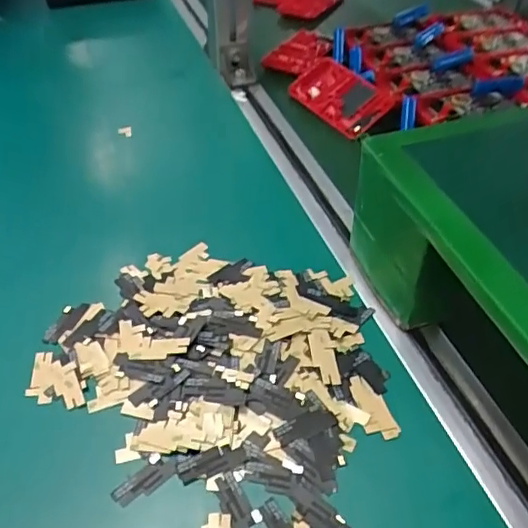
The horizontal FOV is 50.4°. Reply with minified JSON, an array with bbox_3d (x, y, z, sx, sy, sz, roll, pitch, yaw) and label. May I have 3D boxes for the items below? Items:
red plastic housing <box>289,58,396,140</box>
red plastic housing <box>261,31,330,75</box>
[{"bbox_3d":[0.085,-0.188,0.624,0.067,0.025,0.117,-44,58,2],"label":"red plastic housing"},{"bbox_3d":[0.044,-0.274,0.727,0.059,0.017,0.103,22,49,22],"label":"red plastic housing"}]

